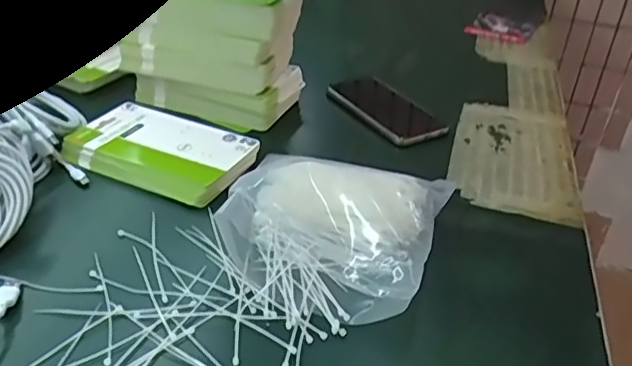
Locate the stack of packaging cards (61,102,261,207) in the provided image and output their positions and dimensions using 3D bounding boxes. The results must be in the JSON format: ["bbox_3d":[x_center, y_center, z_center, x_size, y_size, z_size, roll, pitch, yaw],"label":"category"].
[{"bbox_3d":[-0.158,-0.034,0.623,0.181,0.028,0.112,17,35,17],"label":"stack of packaging cards"}]

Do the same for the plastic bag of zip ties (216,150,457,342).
[{"bbox_3d":[0.011,0.035,0.505,0.180,0.054,0.201,13,34,10],"label":"plastic bag of zip ties"}]

